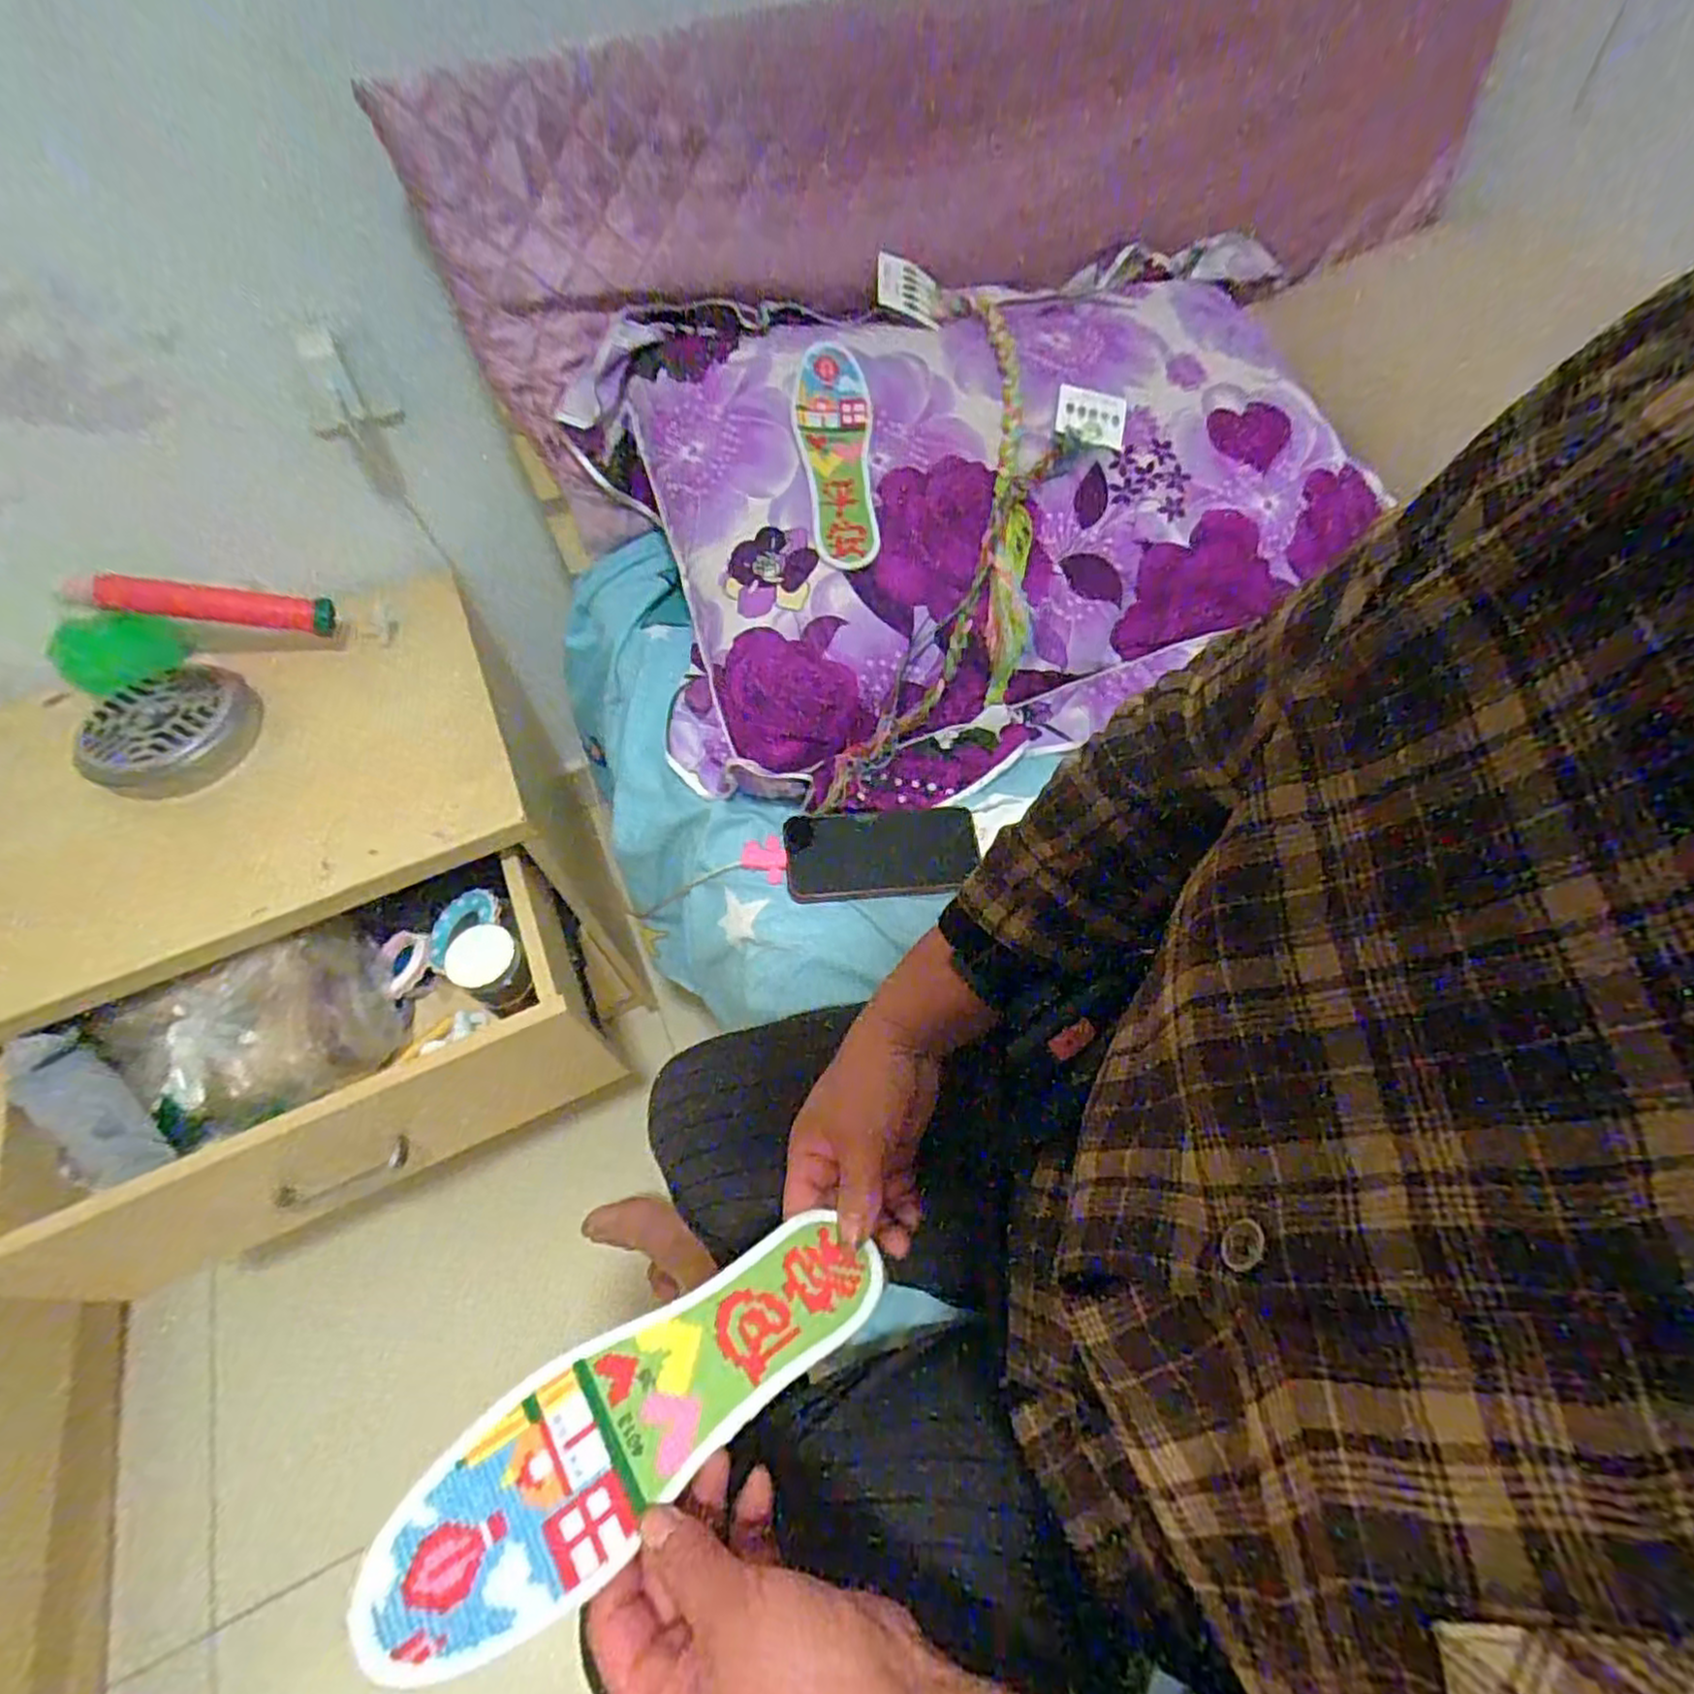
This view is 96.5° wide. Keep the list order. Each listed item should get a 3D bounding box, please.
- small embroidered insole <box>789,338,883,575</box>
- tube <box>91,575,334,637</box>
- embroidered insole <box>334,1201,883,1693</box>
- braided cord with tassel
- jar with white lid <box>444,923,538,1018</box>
[{"bbox_3d":[-0.010,-0.343,0.655,0.068,0.012,0.216,0,78,-13],"label":"small embroidered insole"},{"bbox_3d":[-0.620,-0.241,0.746,0.197,0.031,0.030,3,56,-17],"label":"tube"},{"bbox_3d":[-0.075,0.224,0.304,0.205,0.007,0.061,-22,58,-34],"label":"embroidered insole"},{"bbox_3d":[0.105,-0.269,0.678,0.142,0.060,0.529,17,83,13],"label":"braided cord with tassel"},{"bbox_3d":[-0.304,0.107,0.656,0.054,0.068,0.054,-1,58,2],"label":"jar with white lid"}]

